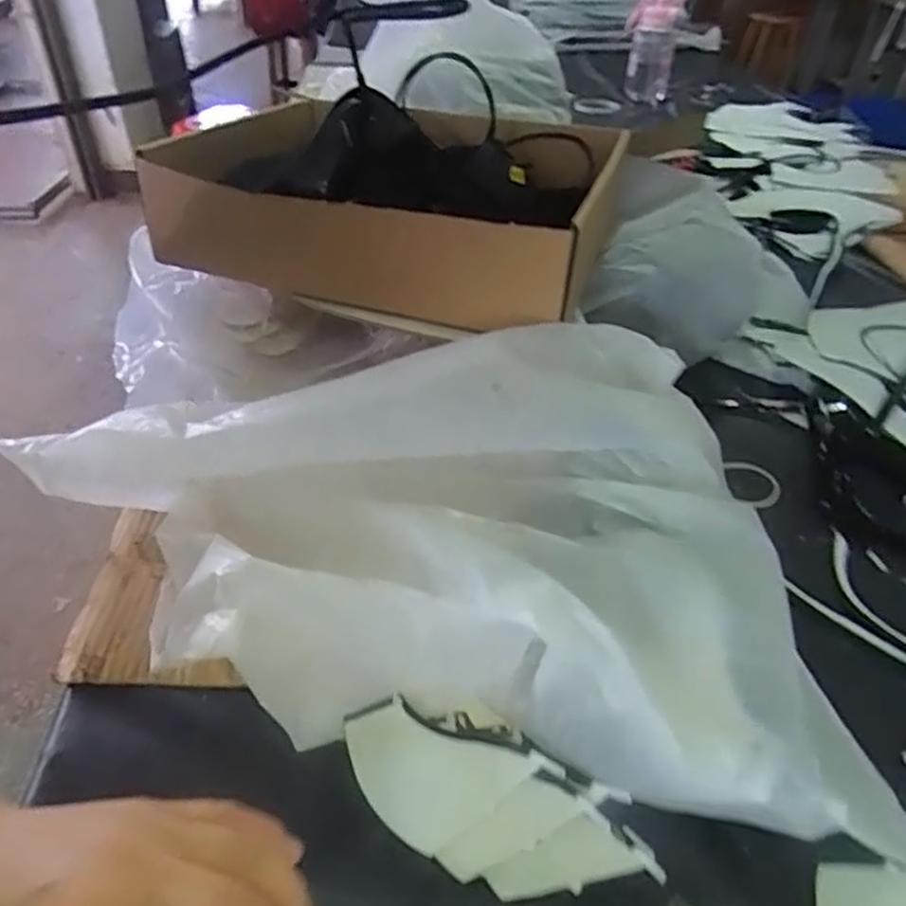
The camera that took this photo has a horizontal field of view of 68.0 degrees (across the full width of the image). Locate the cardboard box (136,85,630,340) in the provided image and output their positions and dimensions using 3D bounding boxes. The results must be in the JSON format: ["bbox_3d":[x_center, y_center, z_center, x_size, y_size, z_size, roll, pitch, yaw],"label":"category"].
[{"bbox_3d":[-0.037,-0.211,0.559,0.322,0.094,0.306,12,41,10],"label":"cardboard box"}]

